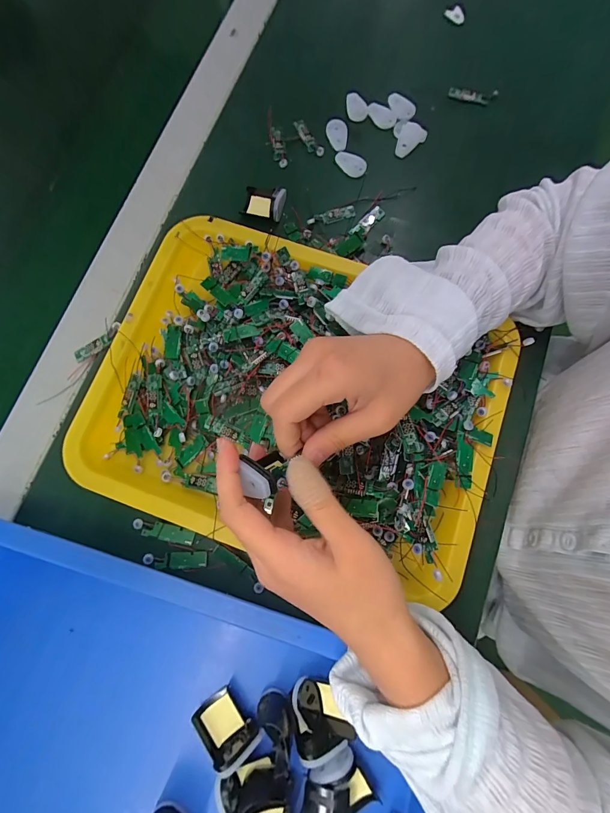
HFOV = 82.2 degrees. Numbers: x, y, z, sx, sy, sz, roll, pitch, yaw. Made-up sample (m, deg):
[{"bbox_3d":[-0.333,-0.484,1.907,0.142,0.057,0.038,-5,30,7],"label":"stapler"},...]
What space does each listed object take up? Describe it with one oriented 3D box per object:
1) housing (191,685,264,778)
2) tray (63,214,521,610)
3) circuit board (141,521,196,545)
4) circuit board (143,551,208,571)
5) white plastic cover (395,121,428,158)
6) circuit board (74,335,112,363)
[{"bbox_3d":[-0.058,0.238,0.259,0.035,0.019,0.044,-43,81,-8],"label":"housing"},{"bbox_3d":[-0.016,-0.016,0.297,0.346,0.045,0.256,18,77,5],"label":"tray"},{"bbox_3d":[-0.116,0.107,0.297,0.042,0.005,0.013,12,78,3],"label":"circuit board"},{"bbox_3d":[-0.108,0.129,0.292,0.052,0.004,0.014,-3,78,0],"label":"circuit board"},{"bbox_3d":[0.115,-0.290,0.378,0.028,0.014,0.037,19,79,4],"label":"white plastic cover"},{"bbox_3d":[-0.199,-0.055,0.328,0.036,0.004,0.012,-28,79,-5],"label":"circuit board"}]

